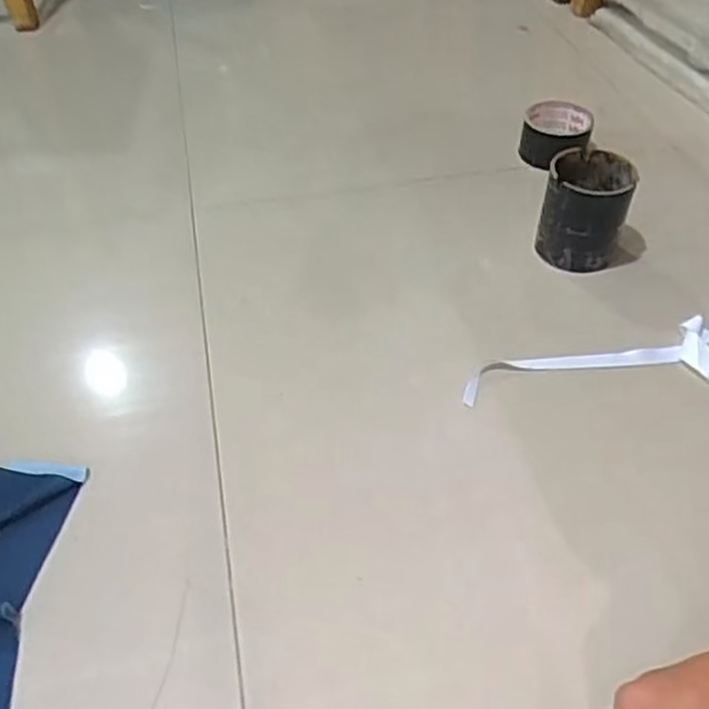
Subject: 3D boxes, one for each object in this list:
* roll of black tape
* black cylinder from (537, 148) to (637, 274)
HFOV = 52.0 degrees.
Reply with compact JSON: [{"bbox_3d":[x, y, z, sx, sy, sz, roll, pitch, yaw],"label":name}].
[{"bbox_3d":[0.244,-0.264,0.886,0.080,0.059,0.084,0,45,0],"label":"roll of black tape"},{"bbox_3d":[0.235,-0.145,0.745,0.081,0.097,0.080,18,48,17],"label":"black cylinder"}]

